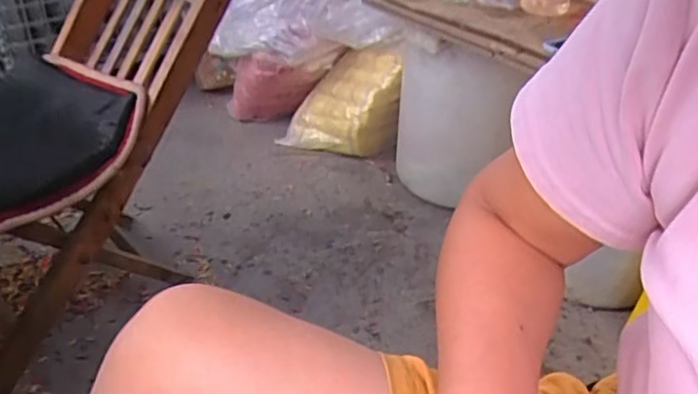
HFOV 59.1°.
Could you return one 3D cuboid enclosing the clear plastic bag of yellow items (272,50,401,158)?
[{"bbox_3d":[-0.020,-0.243,1.612,0.297,0.292,0.110,10,35,10],"label":"clear plastic bag of yellow items"}]

